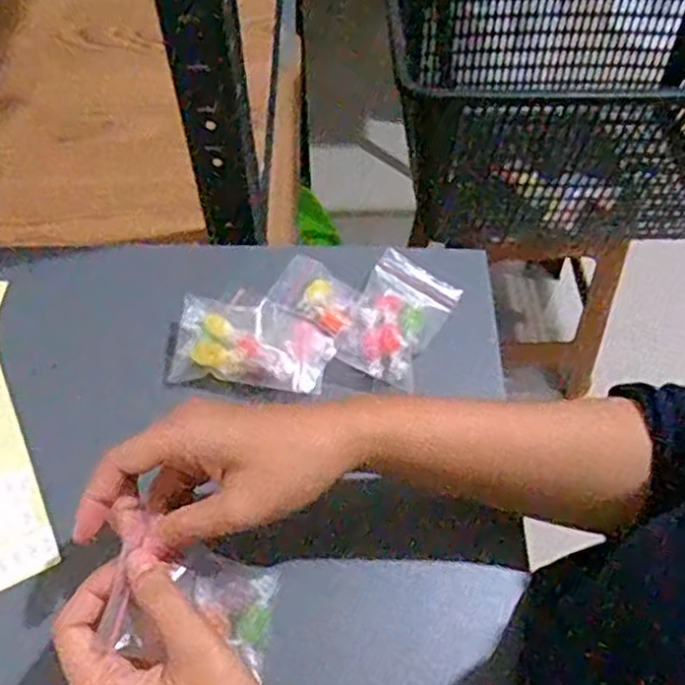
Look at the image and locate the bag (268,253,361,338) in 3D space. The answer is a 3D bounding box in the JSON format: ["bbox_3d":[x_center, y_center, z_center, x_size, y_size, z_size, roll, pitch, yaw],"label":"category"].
[{"bbox_3d":[-0.018,-0.032,0.459,0.056,0.011,0.043,27,60,17],"label":"bag"}]

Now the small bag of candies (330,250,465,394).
[{"bbox_3d":[0.036,-0.016,0.456,0.054,0.018,0.091,20,58,13],"label":"small bag of candies"}]

